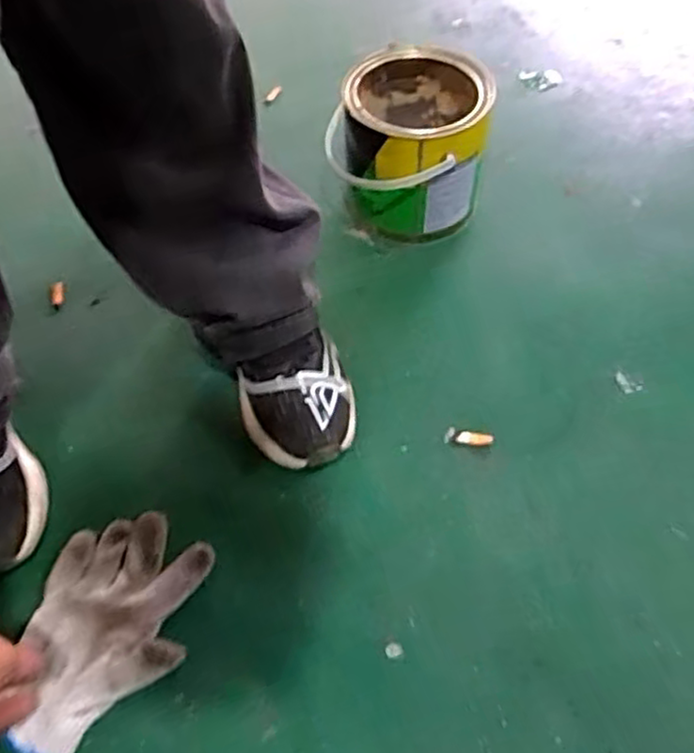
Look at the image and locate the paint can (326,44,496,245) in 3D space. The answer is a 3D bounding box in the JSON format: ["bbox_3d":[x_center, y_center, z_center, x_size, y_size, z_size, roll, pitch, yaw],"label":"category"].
[{"bbox_3d":[0.069,-0.266,0.813,0.165,0.168,0.169,6,57,4],"label":"paint can"}]

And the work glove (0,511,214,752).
[{"bbox_3d":[-0.199,0.209,0.582,0.127,0.014,0.193,10,58,7],"label":"work glove"}]

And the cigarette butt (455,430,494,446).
[{"bbox_3d":[0.124,0.060,0.691,0.034,0.009,0.012,7,57,5],"label":"cigarette butt"}]

